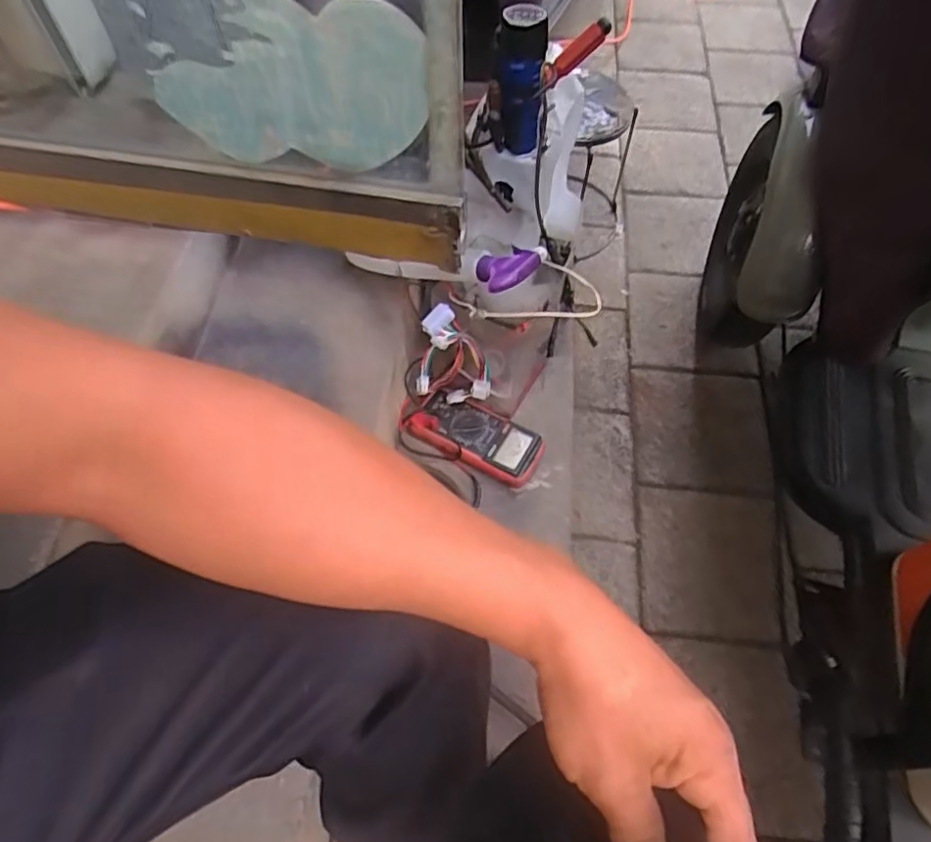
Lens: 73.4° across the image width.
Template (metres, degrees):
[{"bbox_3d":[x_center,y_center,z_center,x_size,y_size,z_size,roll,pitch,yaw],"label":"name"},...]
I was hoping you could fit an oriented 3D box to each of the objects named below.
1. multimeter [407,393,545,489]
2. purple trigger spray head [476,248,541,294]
[{"bbox_3d":[0.016,0.026,0.887,0.183,0.030,0.092,21,62,12],"label":"multimeter"},{"bbox_3d":[0.054,-0.178,0.741,0.073,0.033,0.052,-13,61,-7],"label":"purple trigger spray head"}]

